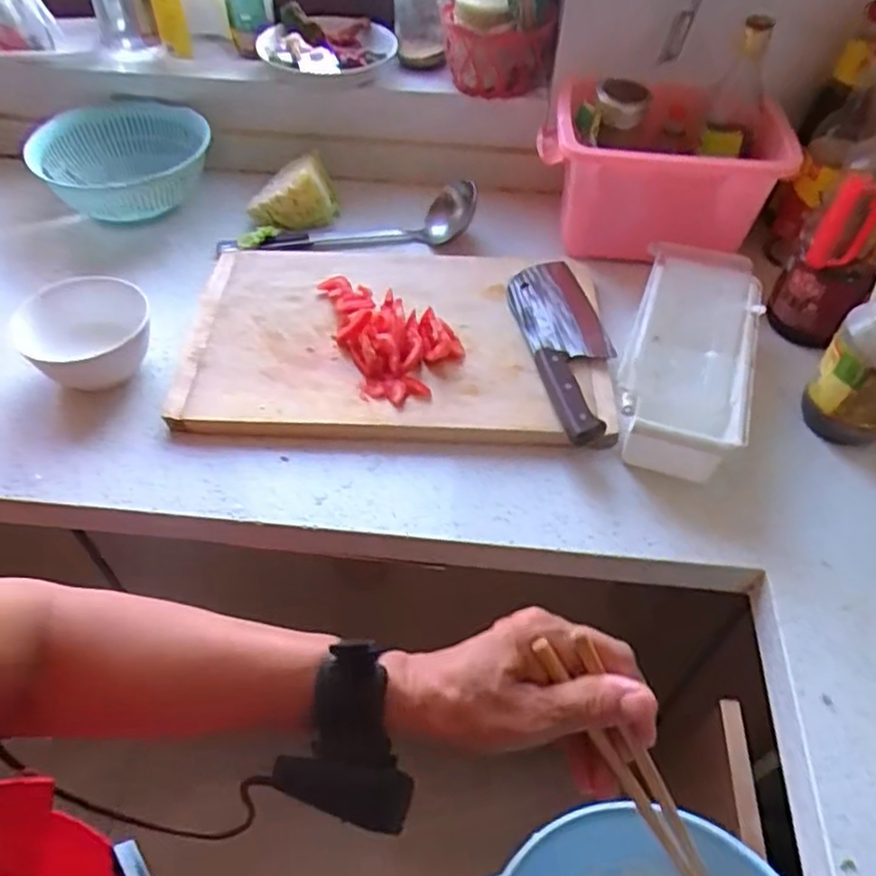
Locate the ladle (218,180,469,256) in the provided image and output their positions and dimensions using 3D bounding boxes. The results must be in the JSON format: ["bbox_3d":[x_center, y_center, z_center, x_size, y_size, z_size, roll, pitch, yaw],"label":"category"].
[{"bbox_3d":[-0.111,-0.274,0.894,0.332,0.055,0.091,-13,52,-11],"label":"ladle"}]

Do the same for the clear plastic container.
[{"bbox_3d":[0.259,-0.082,0.741,0.116,0.083,0.280,15,52,11],"label":"clear plastic container"}]

